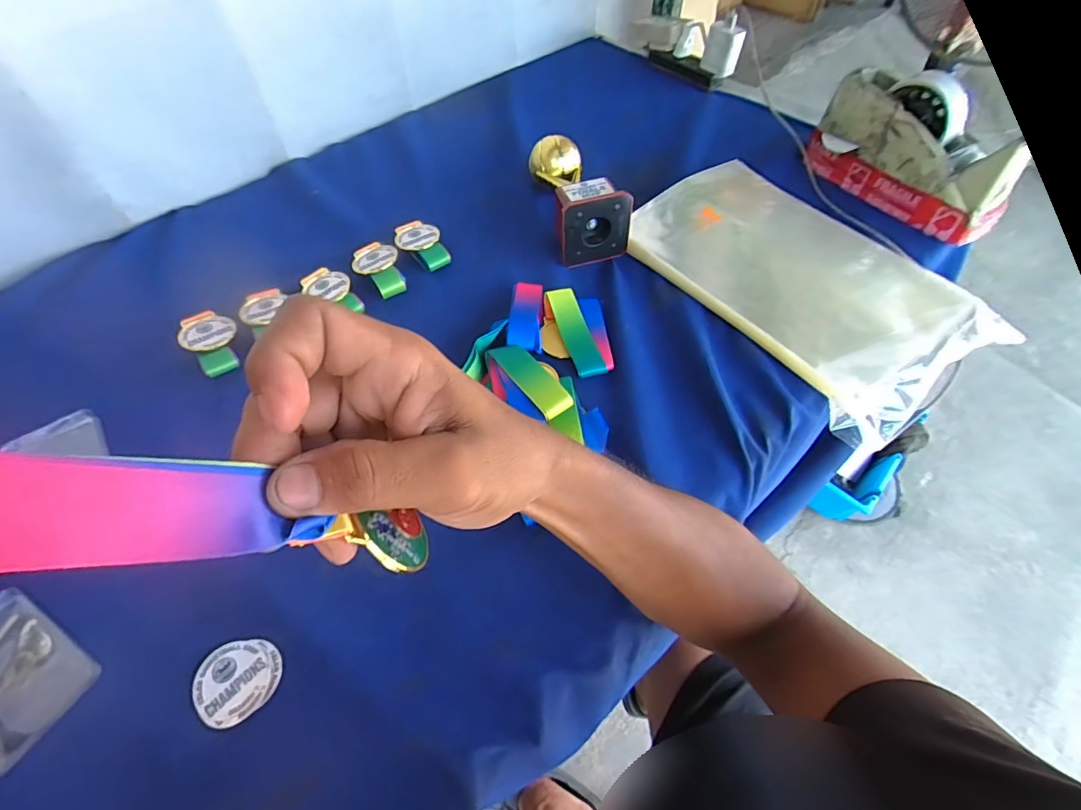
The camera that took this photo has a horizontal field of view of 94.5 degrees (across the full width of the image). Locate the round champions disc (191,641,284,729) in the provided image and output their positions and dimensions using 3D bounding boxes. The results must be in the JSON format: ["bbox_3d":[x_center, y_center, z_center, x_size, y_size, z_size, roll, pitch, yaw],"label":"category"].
[{"bbox_3d":[-0.197,0.178,0.325,0.052,0.004,0.049,0,57,0],"label":"round champions disc"}]

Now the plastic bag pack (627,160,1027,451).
[{"bbox_3d":[0.258,-0.140,0.516,0.201,0.044,0.351,-24,60,-14],"label":"plastic bag pack"}]

